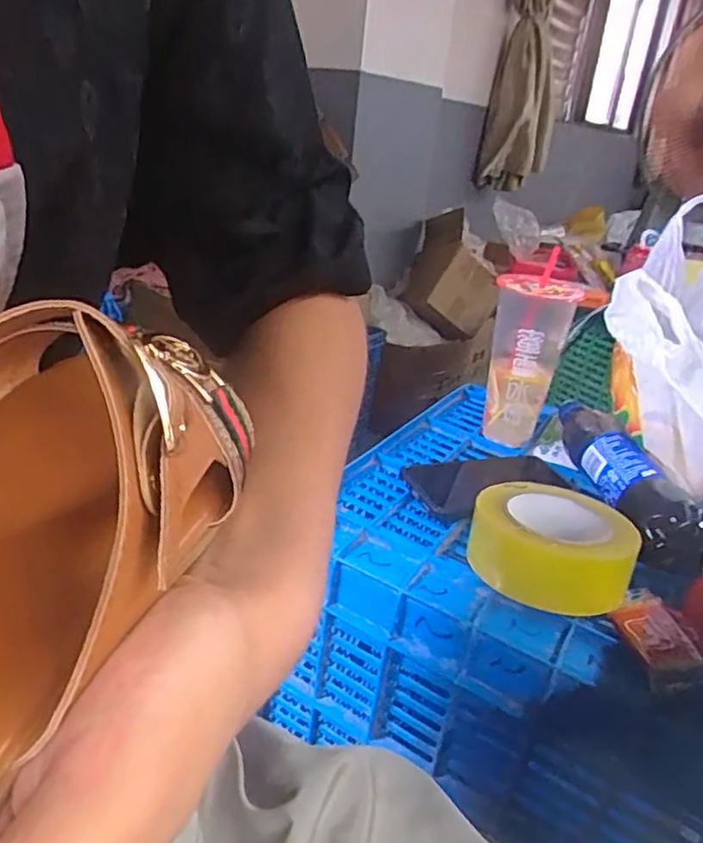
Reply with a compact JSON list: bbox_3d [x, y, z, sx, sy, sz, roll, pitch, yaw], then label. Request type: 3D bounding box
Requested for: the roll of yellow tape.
[{"bbox_3d":[0.157,0.095,0.505,0.110,0.066,0.120,5,25,-2],"label":"roll of yellow tape"}]

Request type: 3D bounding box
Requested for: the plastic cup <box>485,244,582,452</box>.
[{"bbox_3d":[0.187,-0.060,0.703,0.082,0.193,0.077,10,25,7],"label":"plastic cup"}]

